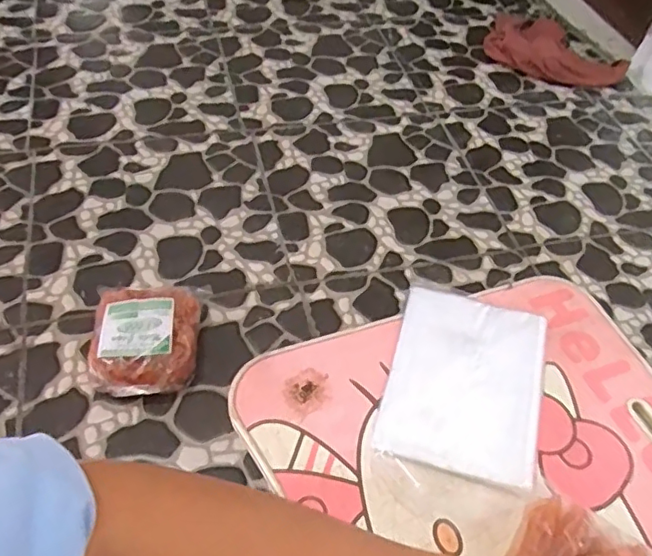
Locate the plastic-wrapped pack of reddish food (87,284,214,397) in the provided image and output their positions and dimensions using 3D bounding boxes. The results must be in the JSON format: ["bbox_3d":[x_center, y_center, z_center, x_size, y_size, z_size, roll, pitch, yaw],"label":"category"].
[{"bbox_3d":[-0.246,0.085,0.795,0.150,0.072,0.165,-3,52,-8],"label":"plastic-wrapped pack of reddish food"}]

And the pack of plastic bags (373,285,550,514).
[{"bbox_3d":[0.128,0.097,0.517,0.136,0.022,0.212,15,52,6],"label":"pack of plastic bags"}]

